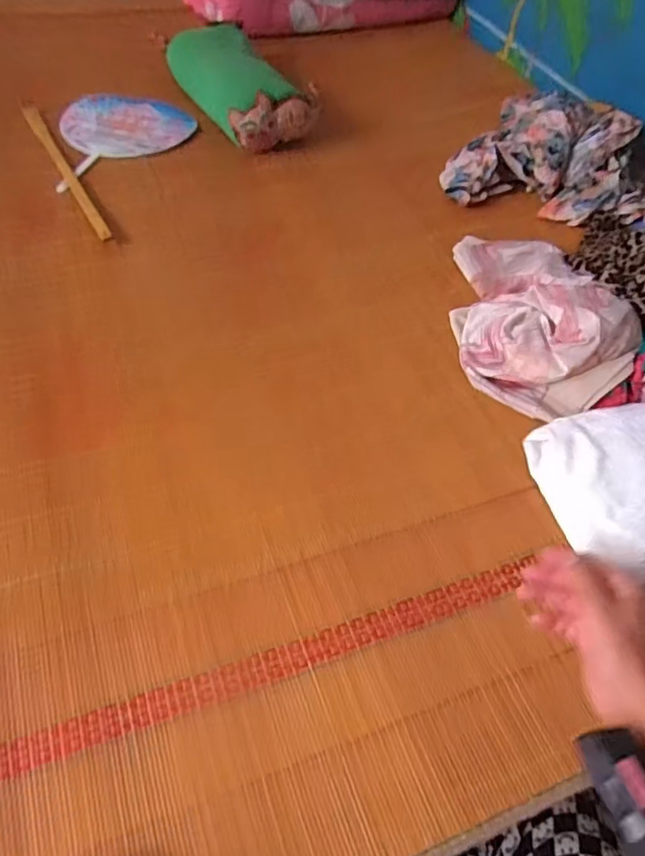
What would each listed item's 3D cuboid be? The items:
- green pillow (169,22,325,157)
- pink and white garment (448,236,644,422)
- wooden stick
[{"bbox_3d":[-0.159,-0.636,1.038,0.157,0.085,0.374,-24,58,-18],"label":"green pillow"},{"bbox_3d":[0.256,-0.161,0.714,0.199,0.081,0.323,-10,56,-13],"label":"pink and white garment"},{"bbox_3d":[-0.414,-0.420,0.906,0.022,0.017,0.432,-24,58,-18],"label":"wooden stick"}]

